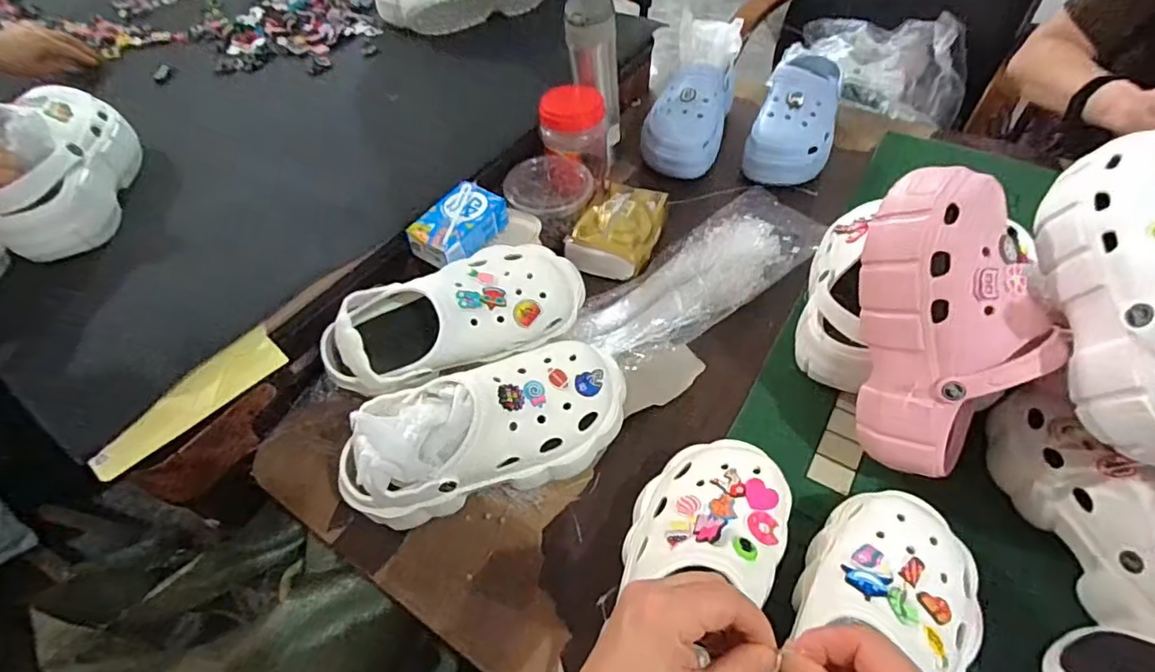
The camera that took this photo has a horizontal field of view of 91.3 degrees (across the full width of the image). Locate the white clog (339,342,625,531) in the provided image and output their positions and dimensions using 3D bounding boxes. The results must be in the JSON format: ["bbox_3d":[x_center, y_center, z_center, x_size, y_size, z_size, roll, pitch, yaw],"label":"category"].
[{"bbox_3d":[-0.078,0.079,0.514,0.260,0.142,0.099,-18,53,-12],"label":"white clog"}]

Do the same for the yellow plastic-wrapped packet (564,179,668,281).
[{"bbox_3d":[0.053,-0.143,0.719,0.102,0.035,0.133,18,54,15],"label":"yellow plastic-wrapped packet"}]

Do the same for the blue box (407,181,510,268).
[{"bbox_3d":[-0.139,-0.130,0.670,0.072,0.039,0.112,24,56,19],"label":"blue box"}]

